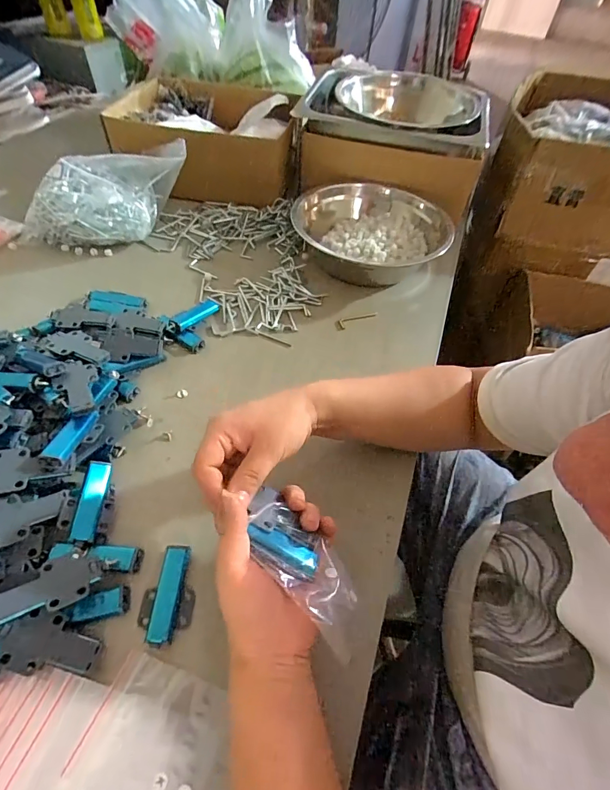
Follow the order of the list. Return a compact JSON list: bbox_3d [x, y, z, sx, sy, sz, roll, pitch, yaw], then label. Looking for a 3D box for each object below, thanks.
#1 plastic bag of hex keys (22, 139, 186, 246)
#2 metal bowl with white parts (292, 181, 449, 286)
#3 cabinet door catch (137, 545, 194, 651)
[{"bbox_3d":[-0.313,-0.315,0.620,0.260,0.103,0.116,-29,61,-24],"label":"plastic bag of hex keys"},{"bbox_3d":[0.108,-0.263,0.638,0.248,0.070,0.225,-5,54,-9],"label":"metal bowl with white parts"},{"bbox_3d":[-0.117,0.169,0.333,0.042,0.010,0.077,4,53,-3],"label":"cabinet door catch"}]

